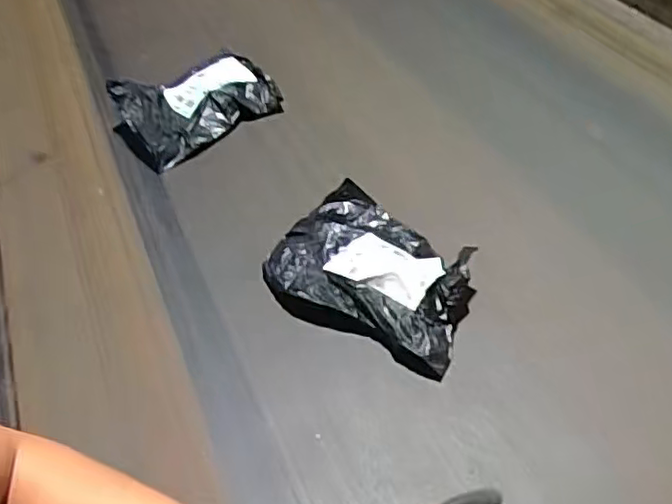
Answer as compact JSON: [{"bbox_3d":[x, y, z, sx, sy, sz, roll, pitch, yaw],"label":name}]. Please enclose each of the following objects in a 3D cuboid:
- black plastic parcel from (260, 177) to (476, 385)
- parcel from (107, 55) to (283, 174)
[{"bbox_3d":[0.045,0.014,0.662,0.208,0.029,0.150,25,54,26],"label":"black plastic parcel"},{"bbox_3d":[-0.183,-0.202,0.864,0.198,0.051,0.142,-33,53,-24],"label":"parcel"}]

